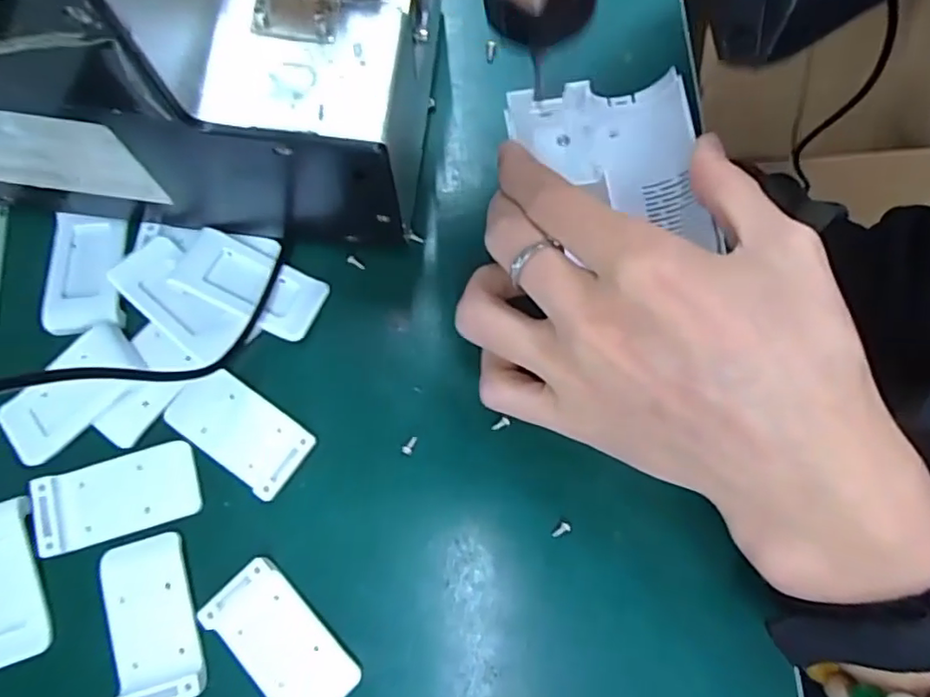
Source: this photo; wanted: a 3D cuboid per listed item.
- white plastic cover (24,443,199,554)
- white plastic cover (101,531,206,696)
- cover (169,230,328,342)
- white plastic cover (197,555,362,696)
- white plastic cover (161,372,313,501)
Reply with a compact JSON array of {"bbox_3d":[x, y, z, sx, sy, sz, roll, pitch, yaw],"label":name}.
[{"bbox_3d":[-0.128,0.054,0.218,0.057,0.005,0.028,-15,78,-4],"label":"white plastic cover"},{"bbox_3d":[-0.110,0.095,0.209,0.029,0.007,0.054,-15,78,-4],"label":"white plastic cover"},{"bbox_3d":[-0.083,-0.025,0.232,0.054,0.004,0.027,26,65,-7],"label":"cover"},{"bbox_3d":[-0.064,0.102,0.207,0.029,0.007,0.056,-43,81,-9],"label":"white plastic cover"},{"bbox_3d":[-0.085,0.030,0.223,0.054,0.005,0.027,34,79,7],"label":"white plastic cover"}]

